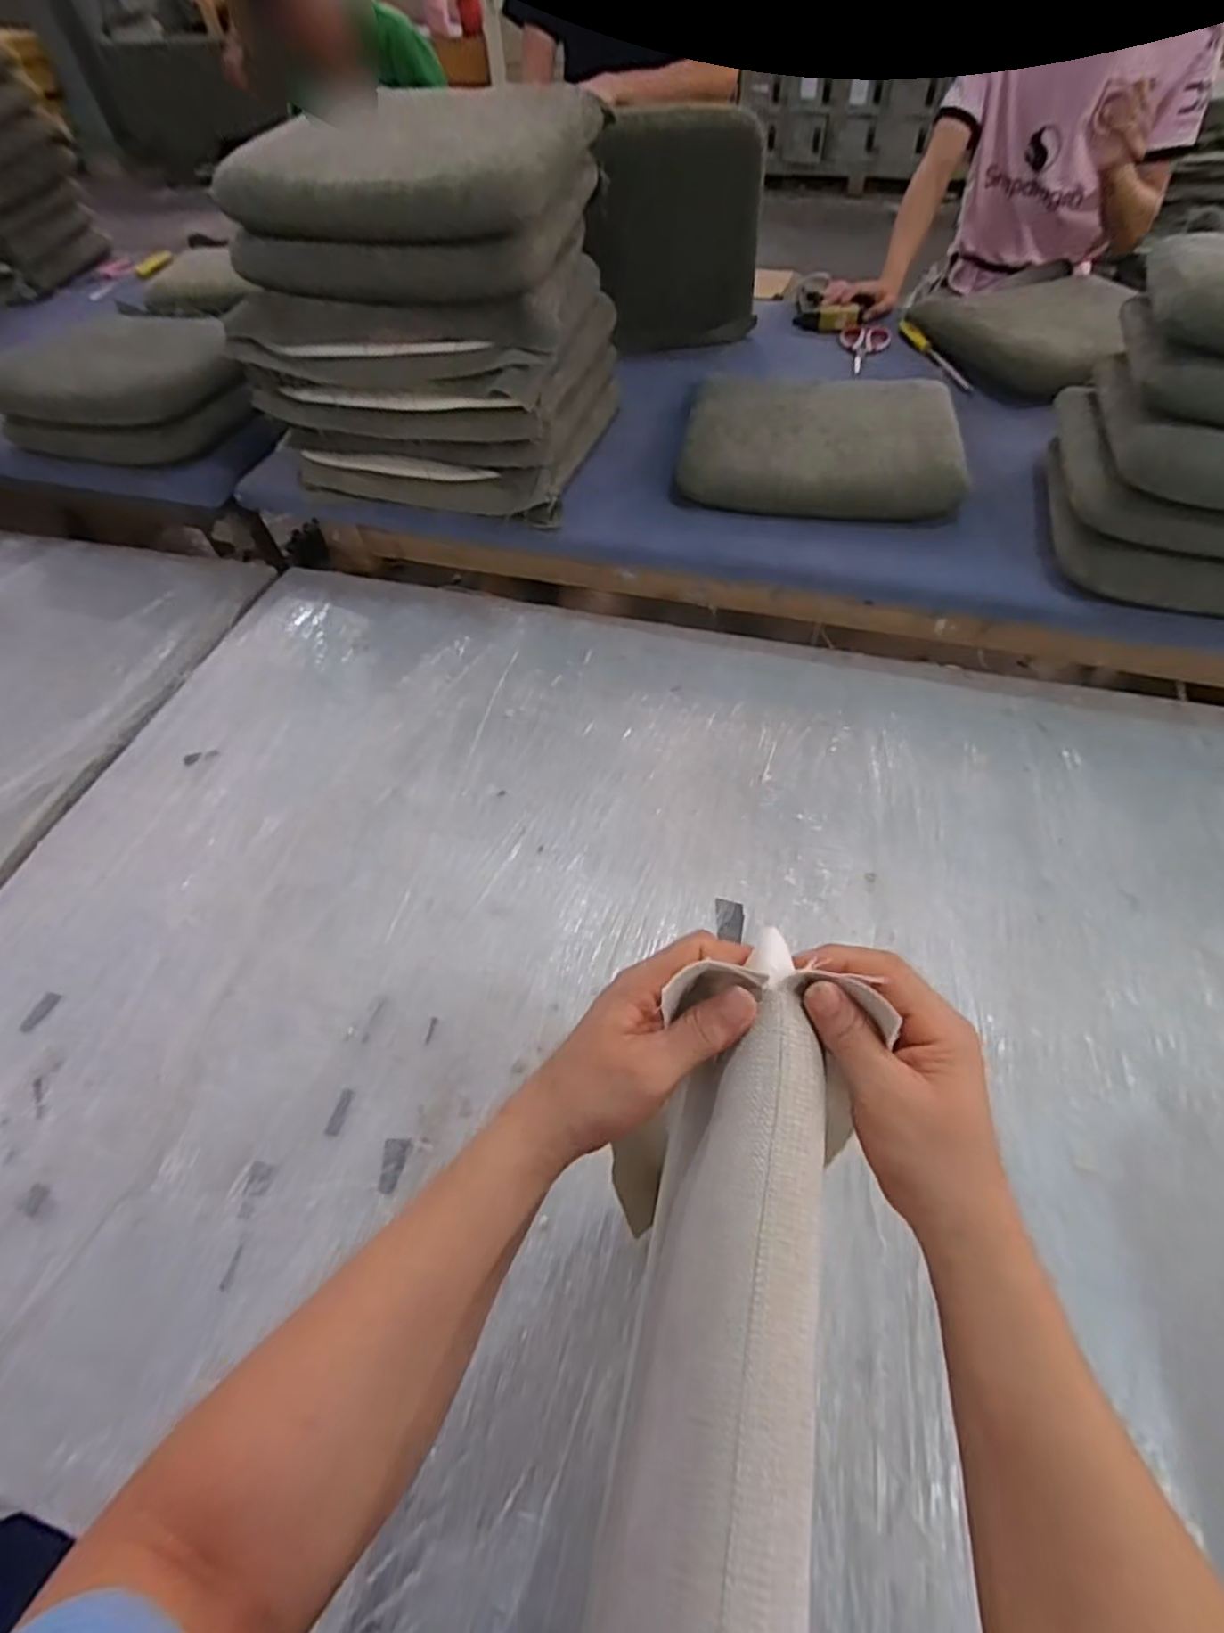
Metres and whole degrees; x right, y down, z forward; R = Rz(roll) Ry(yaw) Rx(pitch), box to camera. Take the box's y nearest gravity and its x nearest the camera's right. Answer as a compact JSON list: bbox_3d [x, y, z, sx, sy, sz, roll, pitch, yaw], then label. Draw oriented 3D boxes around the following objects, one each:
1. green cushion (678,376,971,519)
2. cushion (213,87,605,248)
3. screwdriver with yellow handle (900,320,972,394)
[{"bbox_3d":[0.343,-0.628,1.183,0.439,0.078,0.361,8,55,9],"label":"green cushion"},{"bbox_3d":[-0.260,-0.891,0.949,0.426,0.082,0.349,7,55,9],"label":"cushion"},{"bbox_3d":[0.634,-0.912,1.387,0.020,0.022,0.302,-12,56,-4],"label":"screwdriver with yellow handle"}]

